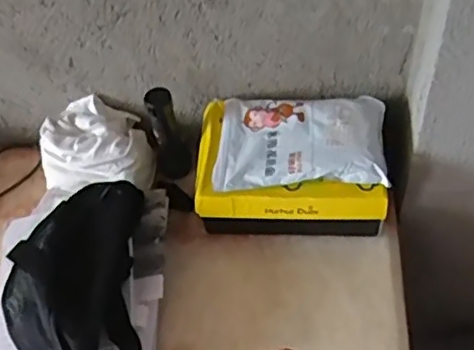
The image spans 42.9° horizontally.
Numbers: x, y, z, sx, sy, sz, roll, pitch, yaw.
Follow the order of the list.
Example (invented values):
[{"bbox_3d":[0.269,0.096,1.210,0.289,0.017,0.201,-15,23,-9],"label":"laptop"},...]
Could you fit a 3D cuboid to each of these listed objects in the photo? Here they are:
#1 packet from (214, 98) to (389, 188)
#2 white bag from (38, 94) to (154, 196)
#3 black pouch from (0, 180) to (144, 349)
[{"bbox_3d":[0.087,-0.052,0.829,0.227,0.040,0.157,2,51,6],"label":"packet"},{"bbox_3d":[-0.213,-0.043,0.928,0.172,0.071,0.134,-2,50,3],"label":"white bag"},{"bbox_3d":[-0.213,0.133,0.769,0.182,0.054,0.273,-6,50,-1],"label":"black pouch"}]

